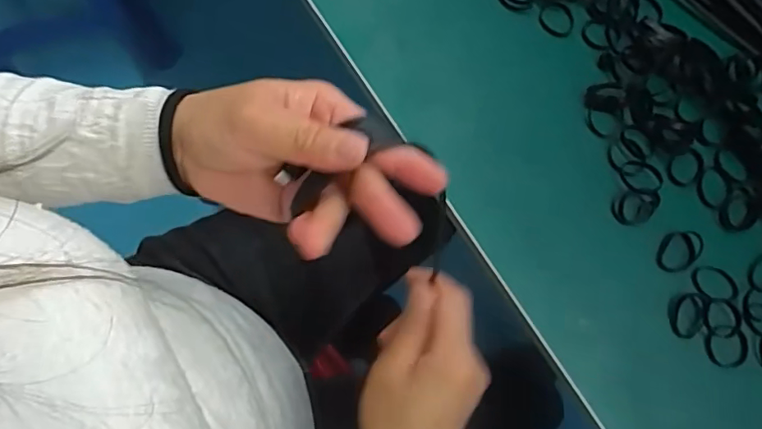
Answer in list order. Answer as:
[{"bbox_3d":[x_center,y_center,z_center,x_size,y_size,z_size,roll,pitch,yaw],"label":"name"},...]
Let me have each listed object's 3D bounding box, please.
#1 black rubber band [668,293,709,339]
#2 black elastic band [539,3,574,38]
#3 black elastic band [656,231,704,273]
[{"bbox_3d":[0.200,0.066,0.348,0.022,0.005,0.030,18,78,4],"label":"black rubber band"},{"bbox_3d":[0.131,-0.146,0.398,0.026,0.004,0.026,17,78,4],"label":"black elastic band"},{"bbox_3d":[0.200,0.024,0.356,0.024,0.004,0.033,32,79,7],"label":"black elastic band"}]

